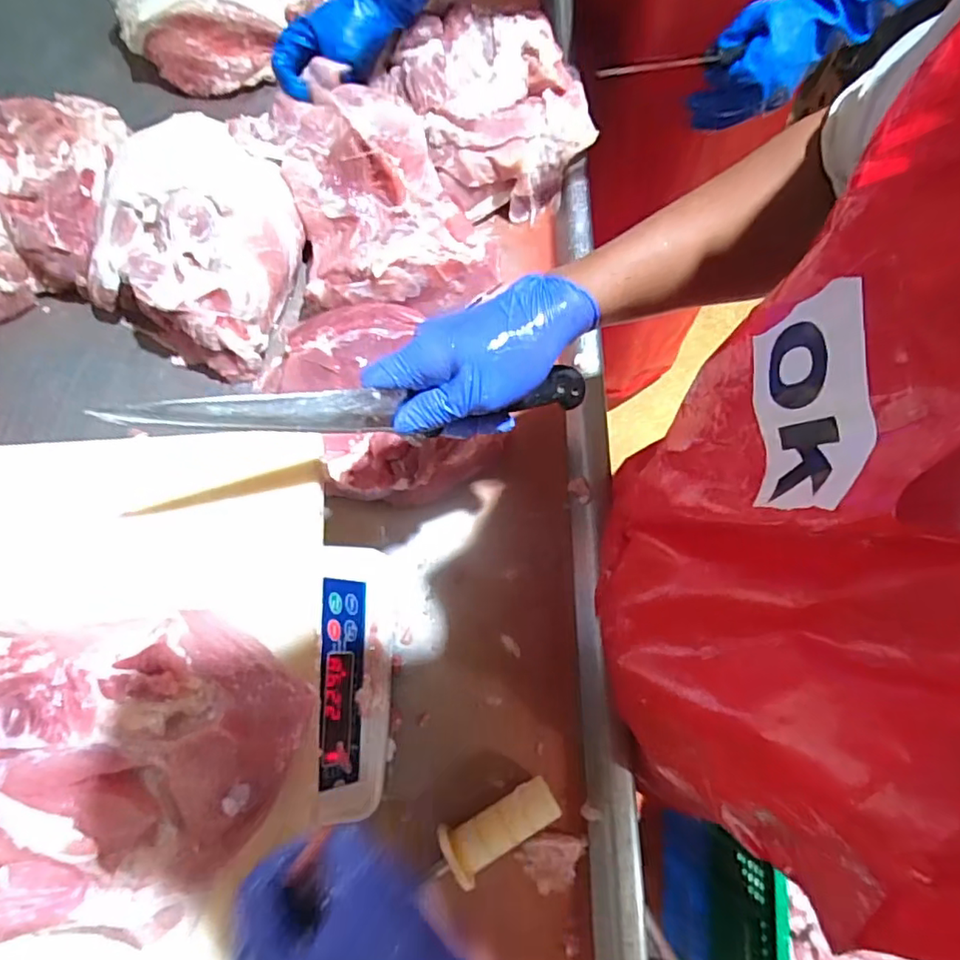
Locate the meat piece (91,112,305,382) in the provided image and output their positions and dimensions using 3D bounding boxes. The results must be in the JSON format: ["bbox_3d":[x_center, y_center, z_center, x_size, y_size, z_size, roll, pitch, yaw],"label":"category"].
[{"bbox_3d":[-0.300,-0.260,0.638,0.235,0.097,0.225,31,75,9],"label":"meat piece"}]

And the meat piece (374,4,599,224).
[{"bbox_3d":[0.020,-0.436,0.695,0.212,0.105,0.213,0,73,0],"label":"meat piece"}]

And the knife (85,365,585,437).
[{"bbox_3d":[-0.061,-0.046,0.376,0.302,0.022,0.028,-7,72,-24],"label":"knife"}]

